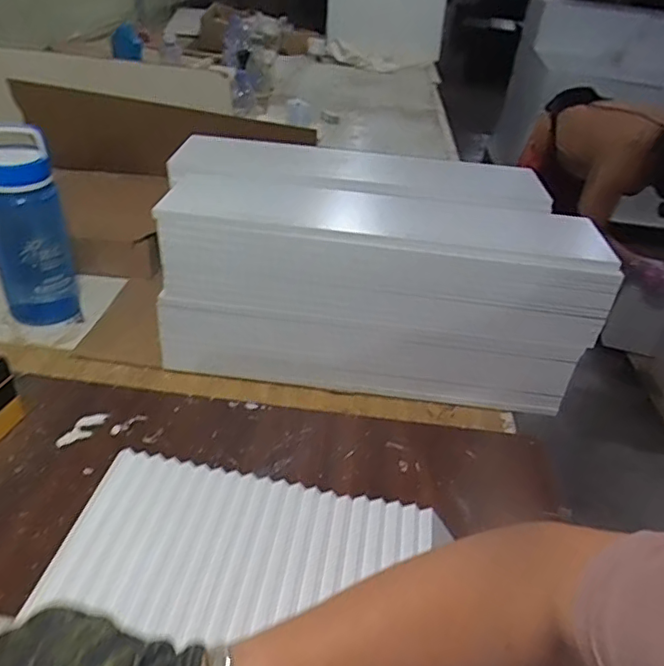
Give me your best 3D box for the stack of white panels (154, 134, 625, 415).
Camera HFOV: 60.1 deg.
[{"bbox_3d":[0.068,-0.094,0.834,0.581,0.228,0.292,8,37,0],"label":"stack of white panels"}]

